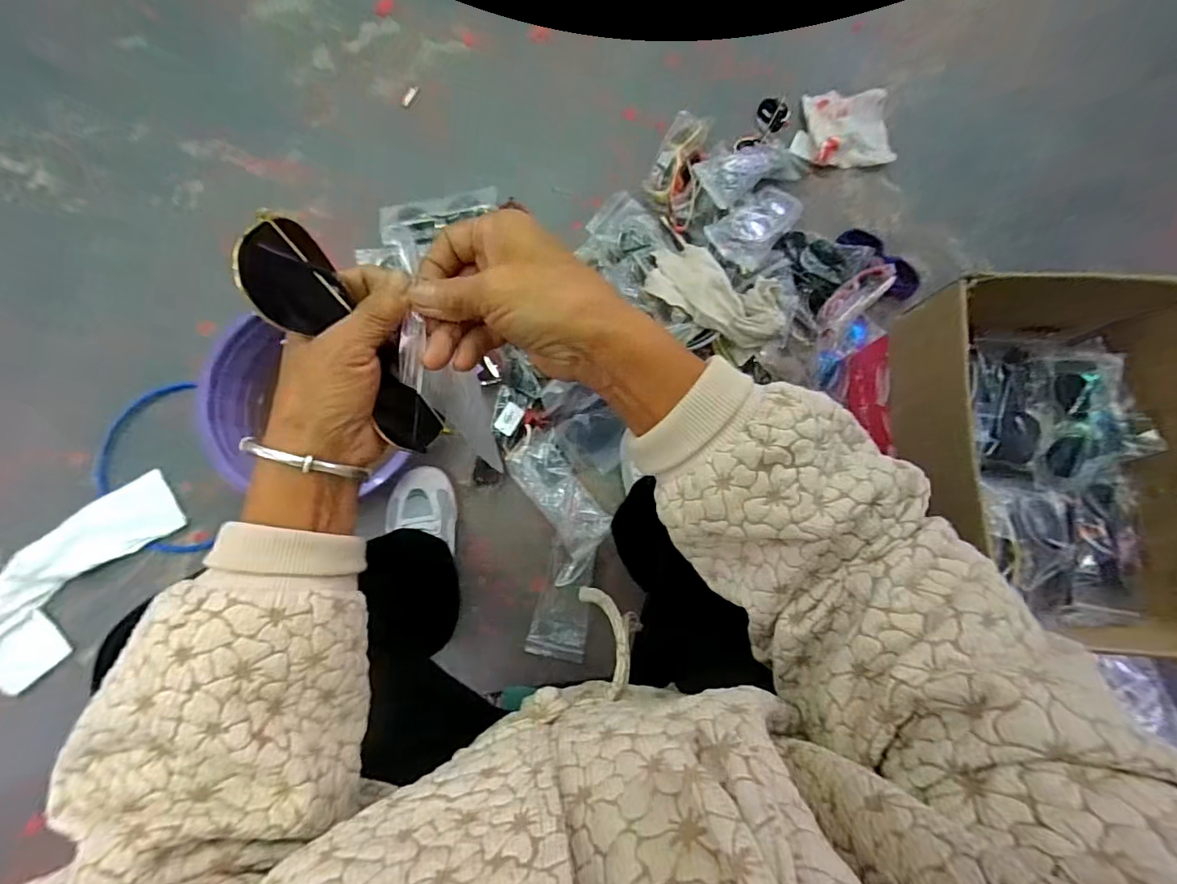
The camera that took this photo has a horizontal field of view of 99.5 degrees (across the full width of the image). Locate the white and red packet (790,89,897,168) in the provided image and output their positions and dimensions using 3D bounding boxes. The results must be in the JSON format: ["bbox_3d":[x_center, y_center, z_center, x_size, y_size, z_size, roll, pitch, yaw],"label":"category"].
[{"bbox_3d":[0.421,-0.521,0.825,0.158,0.031,0.137,0,81,-1],"label":"white and red packet"}]

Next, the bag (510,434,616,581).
[{"bbox_3d":[-0.036,0.087,0.713,0.095,0.021,0.193,-25,82,-5],"label":"bag"}]

